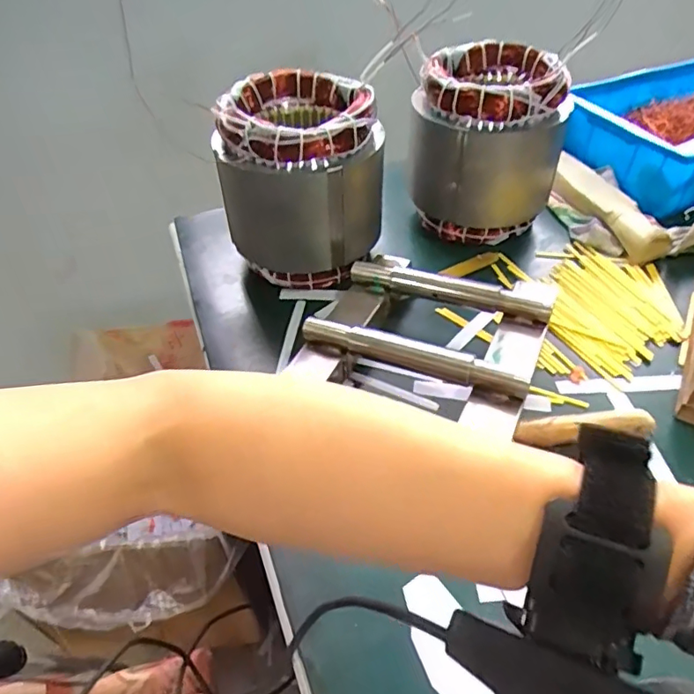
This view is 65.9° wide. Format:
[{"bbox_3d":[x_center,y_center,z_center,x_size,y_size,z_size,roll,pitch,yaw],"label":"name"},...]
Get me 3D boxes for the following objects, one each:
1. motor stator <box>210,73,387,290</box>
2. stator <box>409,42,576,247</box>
[{"bbox_3d":[-0.039,-0.173,0.537,0.149,0.152,0.156,-1,45,1],"label":"motor stator"},{"bbox_3d":[0.149,-0.218,0.580,0.144,0.163,0.141,9,46,12],"label":"stator"}]

